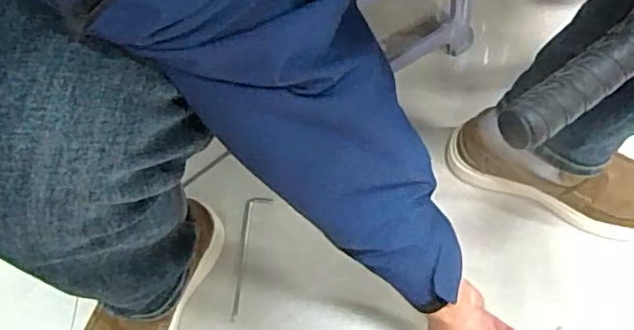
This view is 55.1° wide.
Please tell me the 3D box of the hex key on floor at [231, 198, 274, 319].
[{"bbox_3d":[-0.092,0.118,0.781,0.031,0.011,0.158,9,68,7],"label":"hex key on floor"}]

